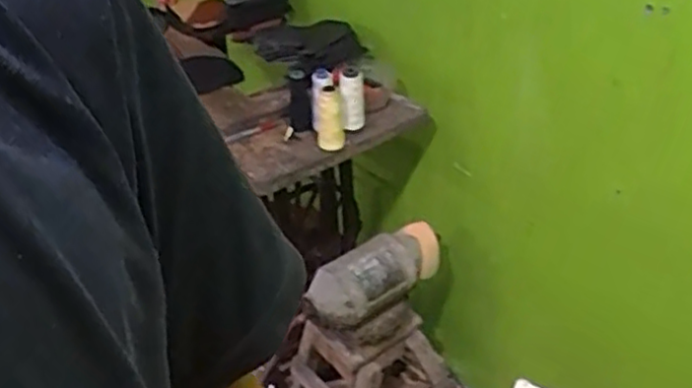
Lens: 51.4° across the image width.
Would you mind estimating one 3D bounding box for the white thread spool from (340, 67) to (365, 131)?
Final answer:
[{"bbox_3d":[0.012,-0.168,1.277,0.039,0.108,0.034,-5,13,-2],"label":"white thread spool"}]

